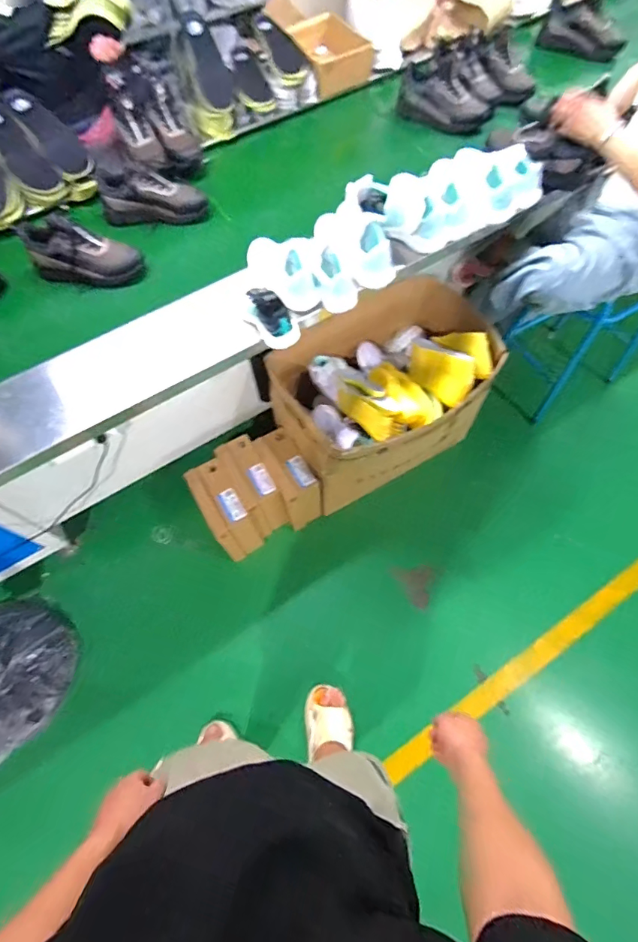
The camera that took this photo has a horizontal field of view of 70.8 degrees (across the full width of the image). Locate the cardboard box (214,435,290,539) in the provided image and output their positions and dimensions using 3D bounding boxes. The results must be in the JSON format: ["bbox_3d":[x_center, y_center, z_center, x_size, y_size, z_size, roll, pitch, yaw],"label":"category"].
[{"bbox_3d":[-0.224,0.058,1.562,0.118,0.283,0.259,-30,67,-11],"label":"cardboard box"}]

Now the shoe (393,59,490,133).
[{"bbox_3d":[0.402,-1.224,1.471,0.313,0.132,0.105,28,69,14],"label":"shoe"}]

